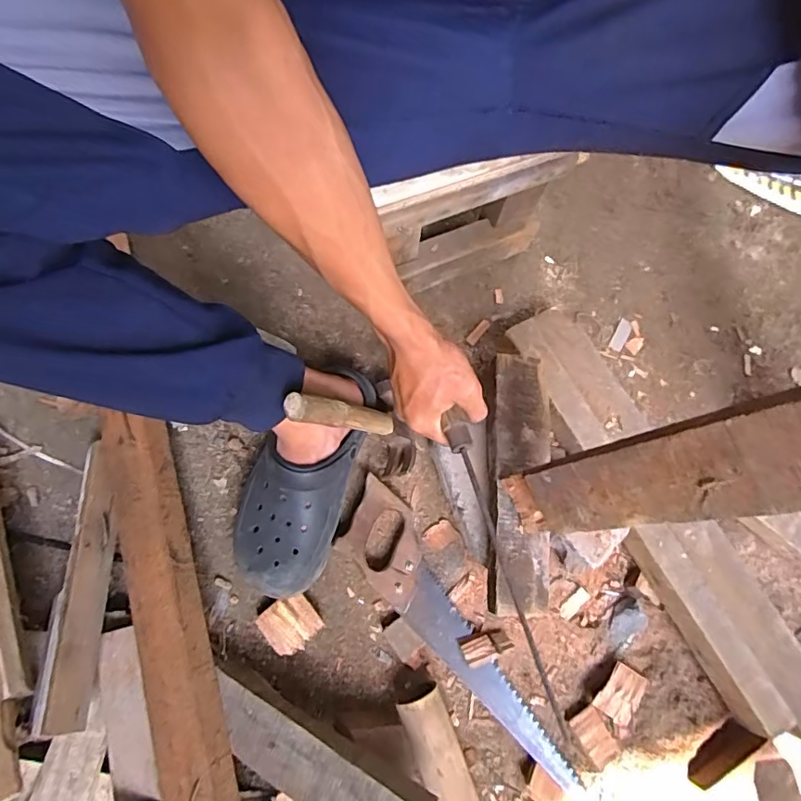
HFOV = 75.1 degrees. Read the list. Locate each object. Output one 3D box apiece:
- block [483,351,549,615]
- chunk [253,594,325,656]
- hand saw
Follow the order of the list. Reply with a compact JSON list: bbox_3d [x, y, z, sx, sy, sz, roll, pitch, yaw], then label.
[{"bbox_3d":[0.125,0.085,0.568,0.066,0.037,0.269,3,75,-1],"label":"block"},{"bbox_3d":[-0.127,0.256,0.601,0.060,0.023,0.058,-38,79,-11],"label":"chunk"},{"bbox_3d":[0.064,0.270,0.596,0.085,0.035,0.396,-37,79,-11],"label":"hand saw"}]

